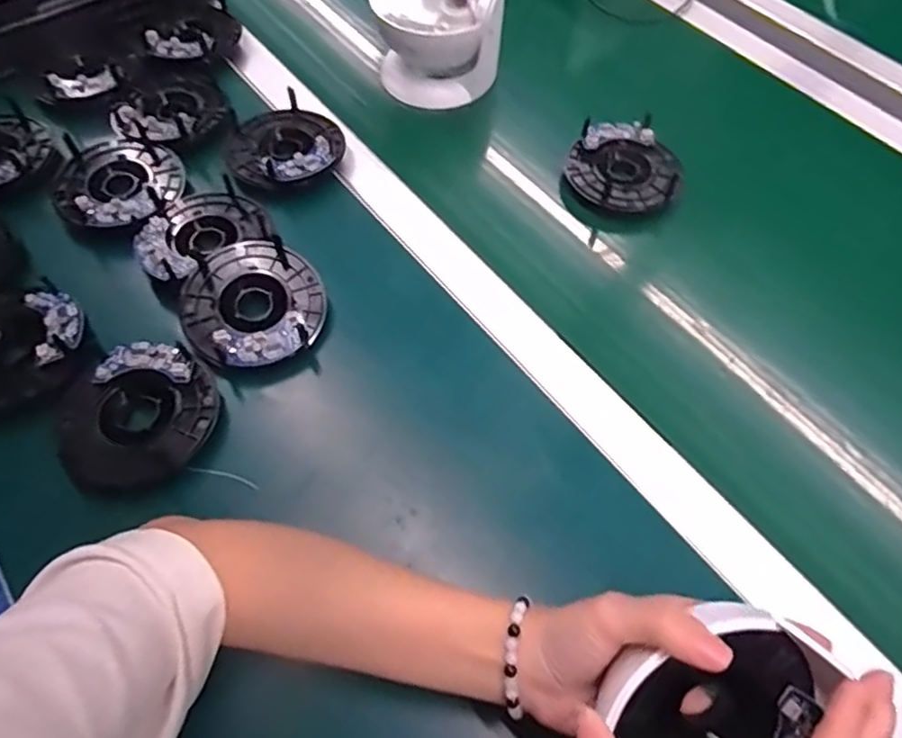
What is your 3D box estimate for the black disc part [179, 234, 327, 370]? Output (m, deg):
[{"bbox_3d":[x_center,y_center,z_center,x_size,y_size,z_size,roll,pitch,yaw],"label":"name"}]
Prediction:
[{"bbox_3d":[-0.147,-0.050,0.468,0.100,0.019,0.103,-20,62,-13],"label":"black disc part"}]

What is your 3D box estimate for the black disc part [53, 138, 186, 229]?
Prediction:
[{"bbox_3d":[-0.280,-0.159,0.526,0.097,0.014,0.099,13,59,6],"label":"black disc part"}]

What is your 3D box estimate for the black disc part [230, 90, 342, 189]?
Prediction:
[{"bbox_3d":[-0.146,-0.200,0.556,0.099,0.020,0.105,1,59,-1],"label":"black disc part"}]

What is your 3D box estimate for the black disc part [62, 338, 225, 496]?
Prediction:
[{"bbox_3d":[-0.209,0.028,0.414,0.093,0.018,0.098,18,60,9],"label":"black disc part"}]

